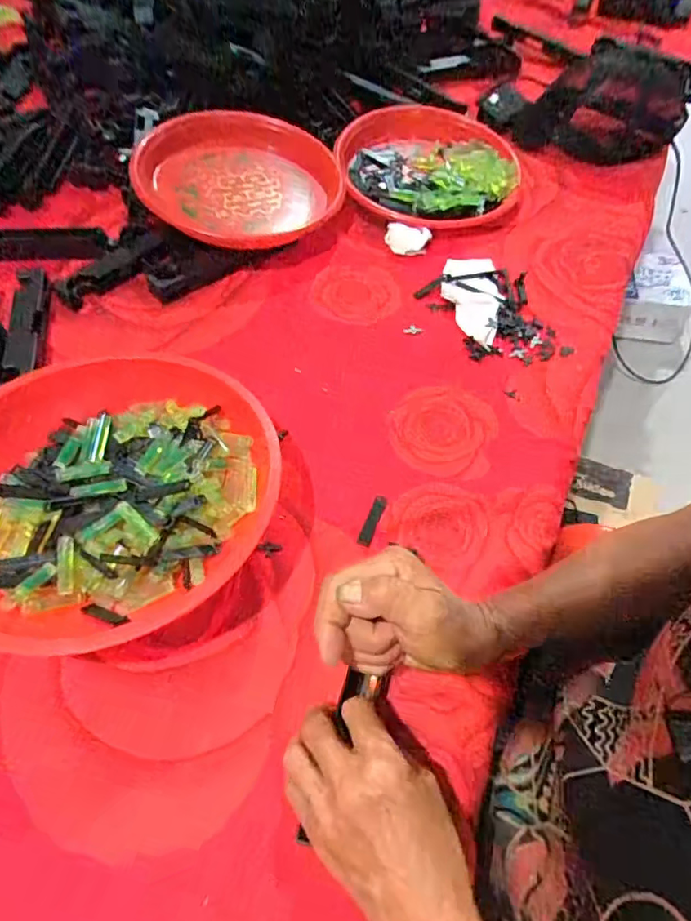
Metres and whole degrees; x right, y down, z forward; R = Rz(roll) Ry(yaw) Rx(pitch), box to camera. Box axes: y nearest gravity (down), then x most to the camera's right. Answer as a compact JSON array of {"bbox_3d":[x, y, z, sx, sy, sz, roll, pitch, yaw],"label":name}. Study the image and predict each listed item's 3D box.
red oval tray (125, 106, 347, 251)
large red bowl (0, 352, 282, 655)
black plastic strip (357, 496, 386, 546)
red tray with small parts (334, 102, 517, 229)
[{"bbox_3d":[-0.129,-0.364,0.672,0.249,0.040,0.249,4,63,-12],"label":"red oval tray"},{"bbox_3d":[-0.183,0.022,0.404,0.239,0.075,0.245,2,54,-2],"label":"large red bowl"},{"bbox_3d":[0.023,0.050,0.445,0.011,0.004,0.047,26,62,-3],"label":"black plastic strip"},{"bbox_3d":[0.117,-0.406,0.733,0.257,0.043,0.267,5,54,0],"label":"red tray with small parts"}]

